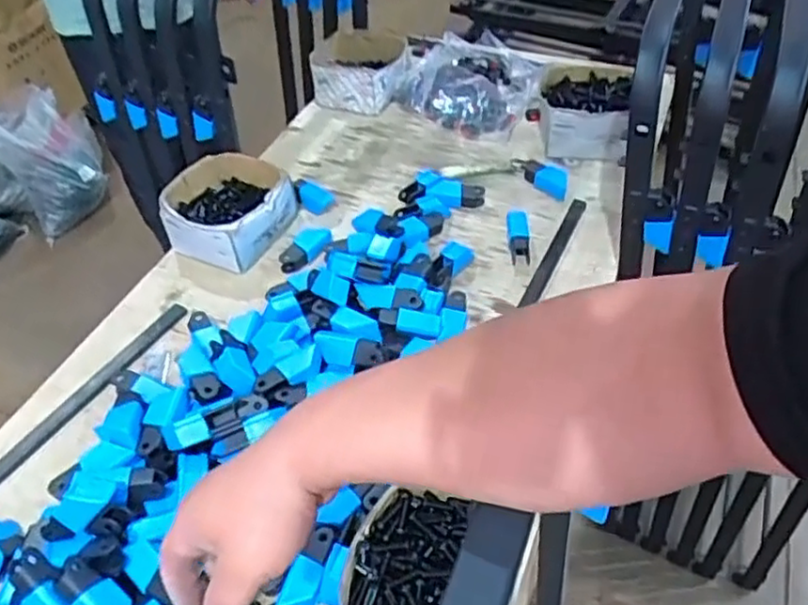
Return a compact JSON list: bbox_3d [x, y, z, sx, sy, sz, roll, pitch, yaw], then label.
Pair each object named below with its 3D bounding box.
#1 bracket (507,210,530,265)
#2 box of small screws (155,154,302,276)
[{"bbox_3d":[0.158,-0.091,0.934,0.028,0.033,0.088,1,48,5],"label":"bracket"},{"bbox_3d":[-0.254,-0.136,0.978,0.173,0.064,0.169,10,49,13],"label":"box of small screws"}]

